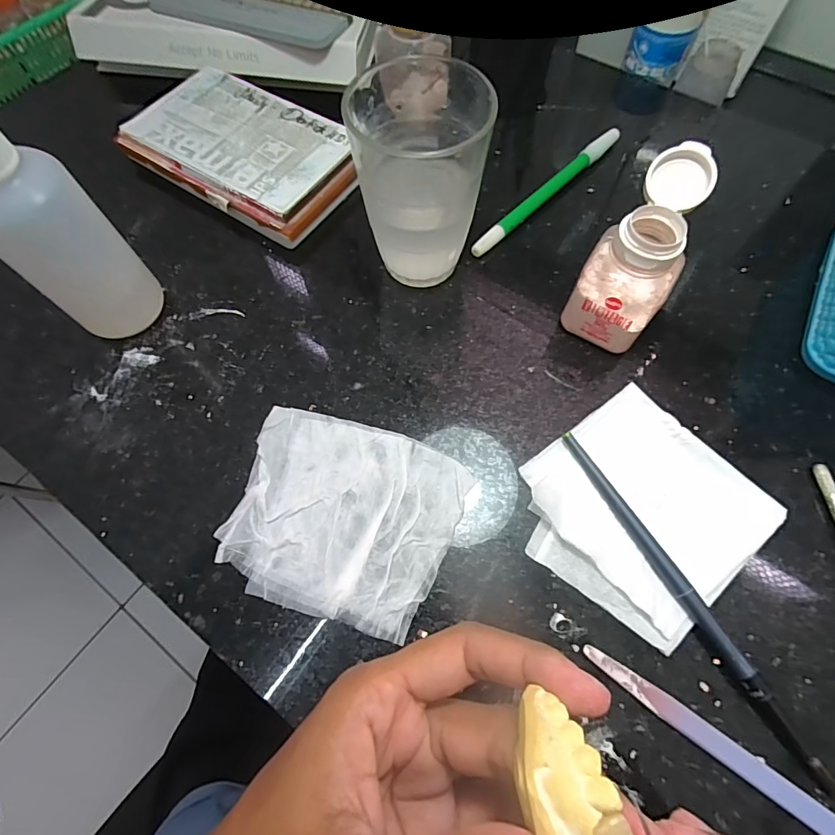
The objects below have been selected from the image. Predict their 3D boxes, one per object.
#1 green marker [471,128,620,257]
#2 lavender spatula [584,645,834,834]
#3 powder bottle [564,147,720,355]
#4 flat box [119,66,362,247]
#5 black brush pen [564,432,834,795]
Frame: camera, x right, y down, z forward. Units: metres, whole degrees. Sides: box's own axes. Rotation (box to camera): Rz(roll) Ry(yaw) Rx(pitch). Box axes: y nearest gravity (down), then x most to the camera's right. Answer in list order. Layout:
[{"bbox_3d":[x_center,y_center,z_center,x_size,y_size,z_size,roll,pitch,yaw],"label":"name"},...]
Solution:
[{"bbox_3d":[0.086,-0.147,0.292,0.009,0.010,0.143,42,73,17],"label":"green marker"},{"bbox_3d":[0.128,0.135,0.174,0.135,0.005,0.010,33,71,14],"label":"lavender spatula"},{"bbox_3d":[0.113,-0.078,0.227,0.040,0.077,0.064,36,72,15],"label":"powder bottle"},{"bbox_3d":[-0.113,-0.176,0.301,0.148,0.024,0.089,33,71,14],"label":"flat box"},{"bbox_3d":[0.115,0.075,0.197,0.007,0.008,0.160,-29,69,-11],"label":"black brush pen"}]

